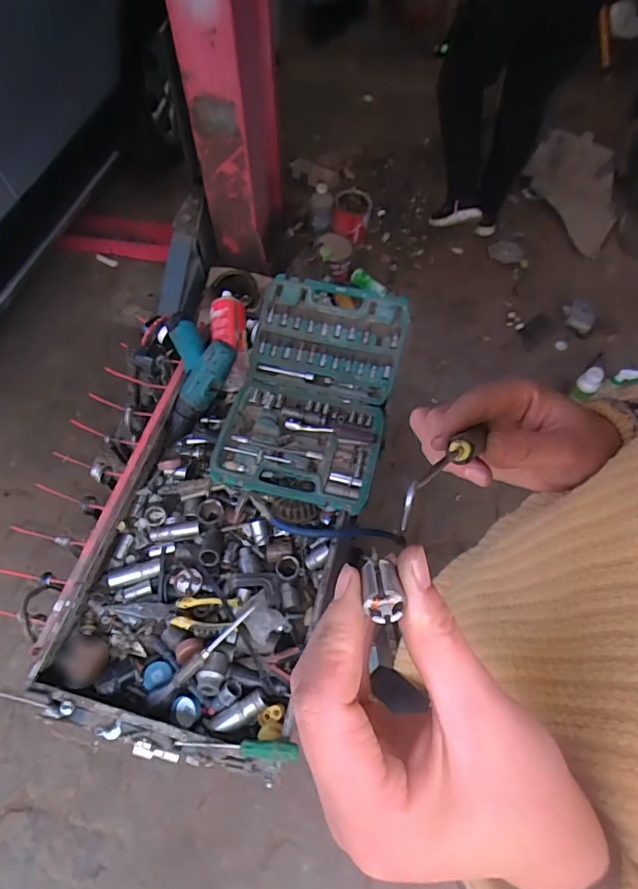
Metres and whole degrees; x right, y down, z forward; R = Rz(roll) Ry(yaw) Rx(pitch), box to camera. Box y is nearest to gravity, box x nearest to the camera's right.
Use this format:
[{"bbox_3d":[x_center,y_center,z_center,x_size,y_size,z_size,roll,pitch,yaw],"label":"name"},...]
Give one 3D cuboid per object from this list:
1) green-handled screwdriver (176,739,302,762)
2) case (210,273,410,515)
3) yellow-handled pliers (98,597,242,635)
[{"bbox_3d":[-0.098,0.364,0.590,0.145,0.015,0.019,4,61,2],"label":"green-handled screwdriver"},{"bbox_3d":[-0.007,-0.092,0.799,0.247,0.058,0.371,14,79,4],"label":"case"},{"bbox_3d":[-0.208,0.238,0.693,0.190,0.024,0.047,3,61,1],"label":"yellow-handled pliers"}]

